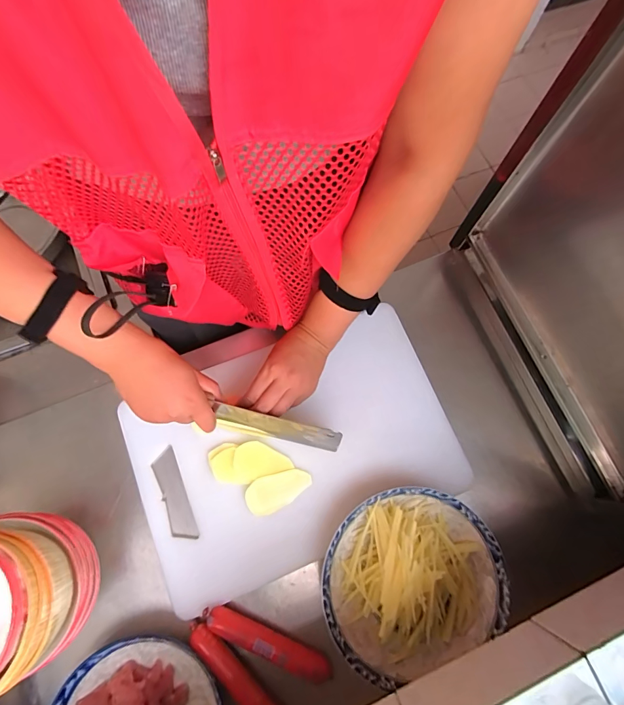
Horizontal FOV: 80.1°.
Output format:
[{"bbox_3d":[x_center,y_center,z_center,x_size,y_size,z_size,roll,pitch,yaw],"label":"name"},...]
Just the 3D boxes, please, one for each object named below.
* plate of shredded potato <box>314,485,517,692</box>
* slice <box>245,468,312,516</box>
[{"bbox_3d":[0.123,0.277,0.451,0.217,0.052,0.203,1,74,-2],"label":"plate of shredded potato"},{"bbox_3d":[-0.044,0.187,0.500,0.087,0.011,0.047,-15,75,-7],"label":"slice"}]

